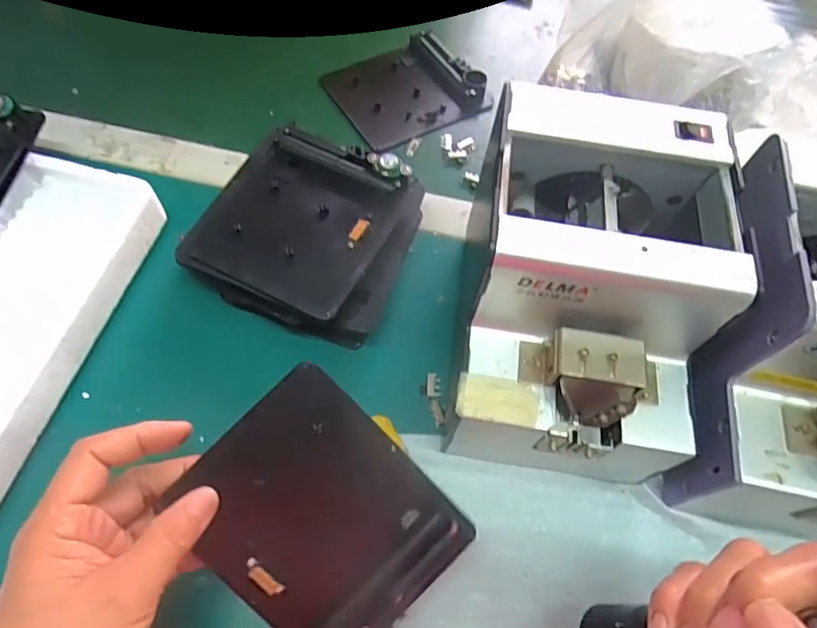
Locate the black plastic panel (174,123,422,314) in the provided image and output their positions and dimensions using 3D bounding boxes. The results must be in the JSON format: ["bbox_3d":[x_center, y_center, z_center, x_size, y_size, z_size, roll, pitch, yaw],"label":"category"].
[{"bbox_3d":[-0.073,-0.070,0.365,0.118,0.022,0.127,24,62,10],"label":"black plastic panel"}]

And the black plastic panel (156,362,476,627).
[{"bbox_3d":[-0.046,0.106,0.277,0.106,0.014,0.128,-44,92,-5],"label":"black plastic panel"}]

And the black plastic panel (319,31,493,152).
[{"bbox_3d":[0.000,-0.212,0.506,0.129,0.016,0.112,-28,67,-18],"label":"black plastic panel"}]

